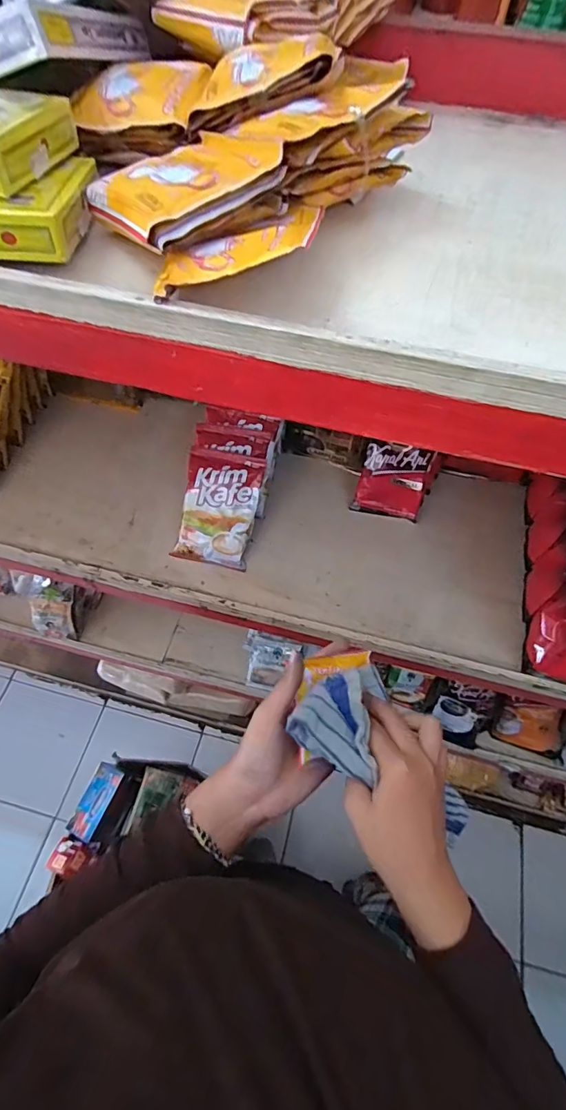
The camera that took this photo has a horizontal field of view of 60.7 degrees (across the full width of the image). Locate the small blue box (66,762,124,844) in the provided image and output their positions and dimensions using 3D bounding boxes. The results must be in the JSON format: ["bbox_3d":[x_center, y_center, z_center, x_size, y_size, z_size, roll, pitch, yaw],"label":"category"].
[{"bbox_3d":[-0.363,0.478,0.939,0.058,0.023,0.128,18,61,9],"label":"small blue box"}]

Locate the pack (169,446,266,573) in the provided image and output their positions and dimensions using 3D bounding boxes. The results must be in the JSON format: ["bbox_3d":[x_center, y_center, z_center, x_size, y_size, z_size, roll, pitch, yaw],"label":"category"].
[{"bbox_3d":[-0.085,-0.062,0.642,0.096,0.007,0.147,12,92,2],"label":"pack"}]

